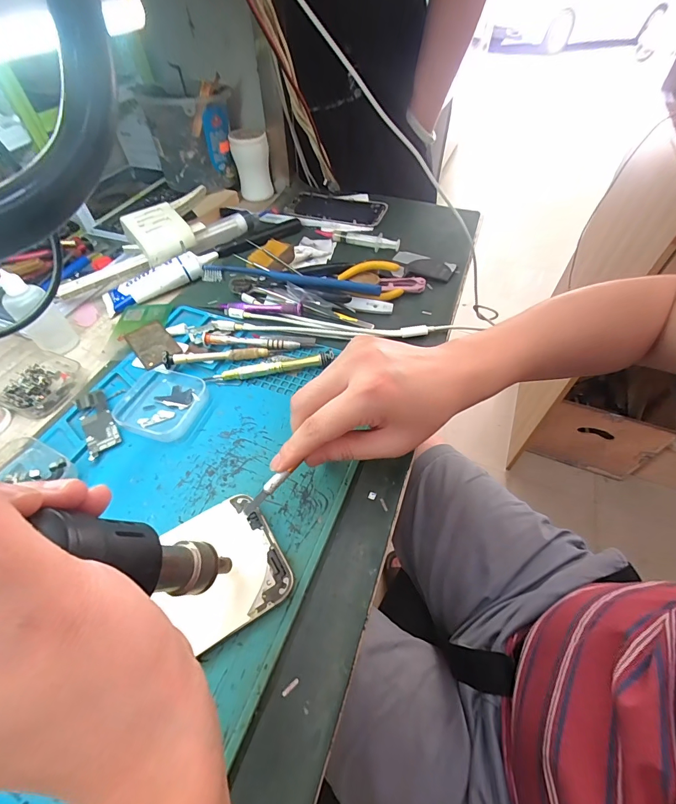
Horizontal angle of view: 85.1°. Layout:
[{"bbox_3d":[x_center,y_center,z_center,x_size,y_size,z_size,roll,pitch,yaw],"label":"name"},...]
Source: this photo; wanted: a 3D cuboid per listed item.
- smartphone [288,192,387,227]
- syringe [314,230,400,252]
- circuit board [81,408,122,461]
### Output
[{"bbox_3d":[-0.003,-0.295,0.556,0.149,0.007,0.081,16,53,12],"label":"smartphone"},{"bbox_3d":[0.025,-0.221,0.491,0.118,0.012,0.020,25,56,19],"label":"syringe"},{"bbox_3d":[-0.194,0.024,0.302,0.025,0.004,0.046,-27,56,-19],"label":"circuit board"}]

